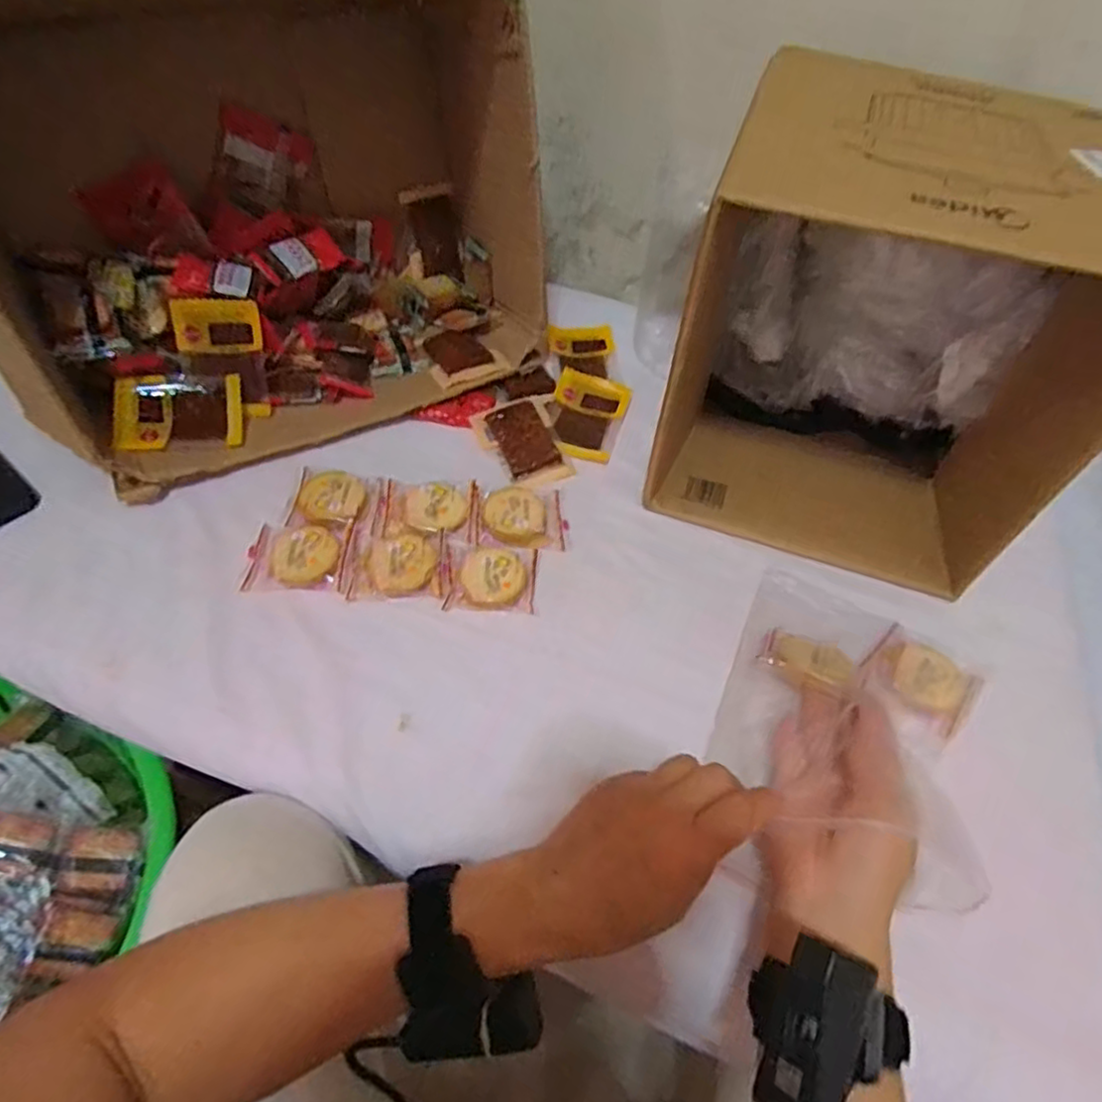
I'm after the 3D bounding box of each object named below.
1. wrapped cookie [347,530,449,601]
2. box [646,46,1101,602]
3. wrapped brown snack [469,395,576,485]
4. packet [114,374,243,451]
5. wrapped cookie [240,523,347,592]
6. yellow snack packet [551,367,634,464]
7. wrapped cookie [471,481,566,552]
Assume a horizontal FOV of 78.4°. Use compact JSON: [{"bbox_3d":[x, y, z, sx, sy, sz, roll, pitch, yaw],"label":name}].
[{"bbox_3d":[-0.113,0.008,0.509,0.069,0.007,0.058,1,54,-5],"label":"wrapped cookie"},{"bbox_3d":[0.241,-0.165,0.508,0.260,0.263,0.229,18,55,7],"label":"box"},{"bbox_3d":[-0.026,-0.097,0.599,0.065,0.009,0.093,-19,58,-18],"label":"wrapped brown snack"},{"bbox_3d":[-0.304,-0.116,0.557,0.091,0.034,0.068,-10,56,-12],"label":"packet"},{"bbox_3d":[-0.191,0.004,0.507,0.070,0.008,0.055,3,54,-4],"label":"wrapped cookie"},{"bbox_3d":[0.032,-0.125,0.624,0.067,0.008,0.097,17,55,7],"label":"yellow snack packet"},{"bbox_3d":[-0.026,-0.028,0.547,0.074,0.010,0.065,0,54,-6],"label":"wrapped cookie"}]

